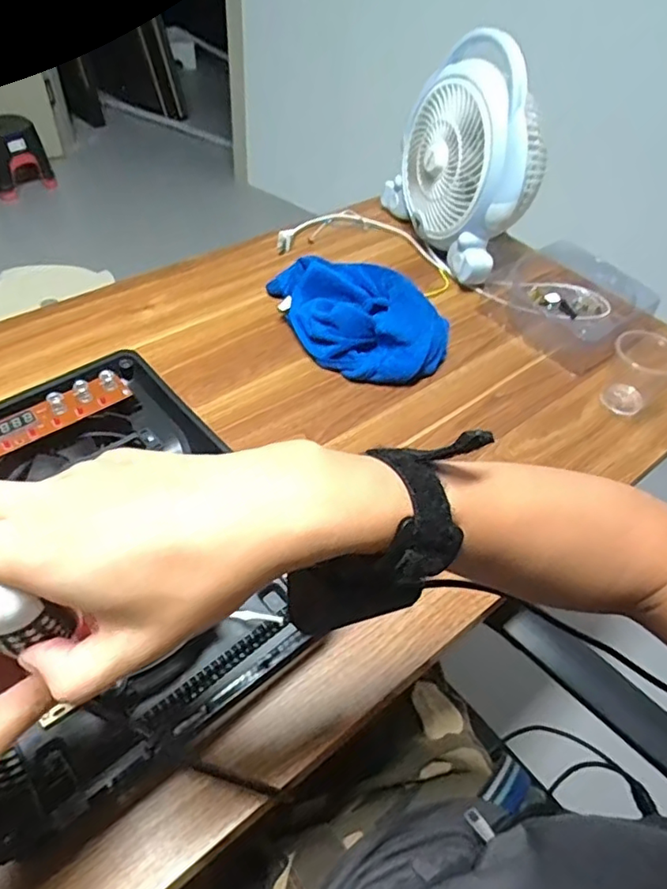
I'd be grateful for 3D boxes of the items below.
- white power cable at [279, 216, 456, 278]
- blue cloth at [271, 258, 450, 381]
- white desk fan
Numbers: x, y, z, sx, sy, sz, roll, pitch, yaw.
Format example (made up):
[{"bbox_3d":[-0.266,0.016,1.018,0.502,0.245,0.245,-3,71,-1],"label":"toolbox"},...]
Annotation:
[{"bbox_3d":[0.050,-0.310,0.875,0.250,0.015,0.145,7,48,0],"label":"white power cable"},{"bbox_3d":[0.023,-0.166,0.711,0.144,0.059,0.248,-18,52,-22],"label":"blue cloth"},{"bbox_3d":[0.181,-0.388,0.799,0.117,0.245,0.260,-18,52,-21],"label":"white desk fan"}]

